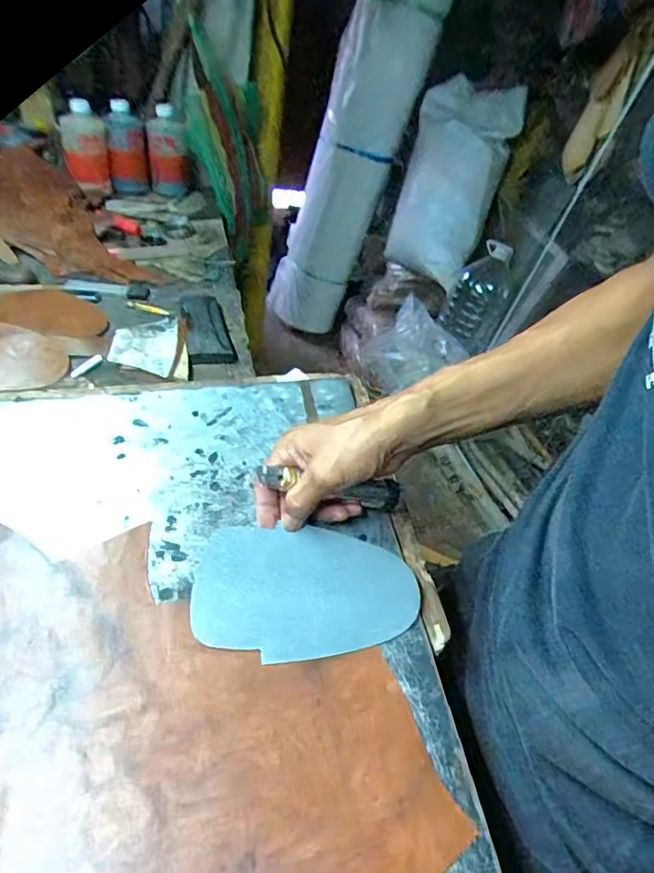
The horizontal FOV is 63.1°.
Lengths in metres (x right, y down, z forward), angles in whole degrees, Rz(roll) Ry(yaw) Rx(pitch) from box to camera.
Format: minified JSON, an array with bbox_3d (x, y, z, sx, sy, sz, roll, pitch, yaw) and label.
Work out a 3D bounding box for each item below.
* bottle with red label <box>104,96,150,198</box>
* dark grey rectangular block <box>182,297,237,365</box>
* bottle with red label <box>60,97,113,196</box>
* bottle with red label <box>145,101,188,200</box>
[{"bbox_3d":[-0.377,-0.545,1.002,0.069,0.138,0.055,-6,45,-20],"label":"bottle with red label"},{"bbox_3d":[-0.156,-0.141,0.684,0.055,0.015,0.147,-9,45,-17],"label":"dark grey rectangular block"},{"bbox_3d":[-0.435,-0.521,0.962,0.075,0.136,0.059,-18,50,-30],"label":"bottle with red label"},{"bbox_3d":[-0.306,-0.546,1.022,0.073,0.145,0.070,-6,45,-20],"label":"bottle with red label"}]

